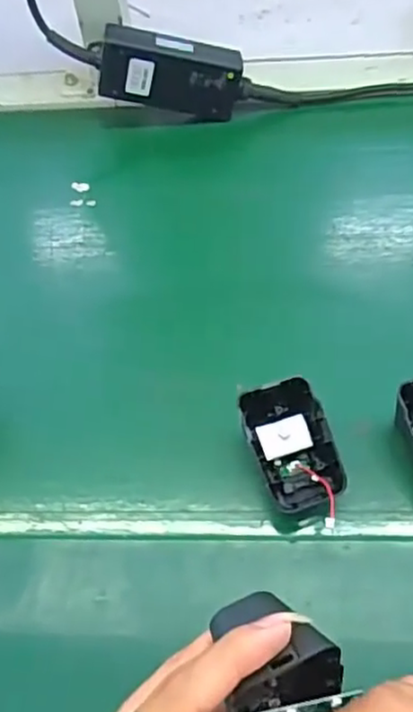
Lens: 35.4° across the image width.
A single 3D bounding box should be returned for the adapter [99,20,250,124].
[{"bbox_3d":[-0.027,-0.236,0.540,0.121,0.052,0.031,7,53,-12],"label":"adapter"}]

